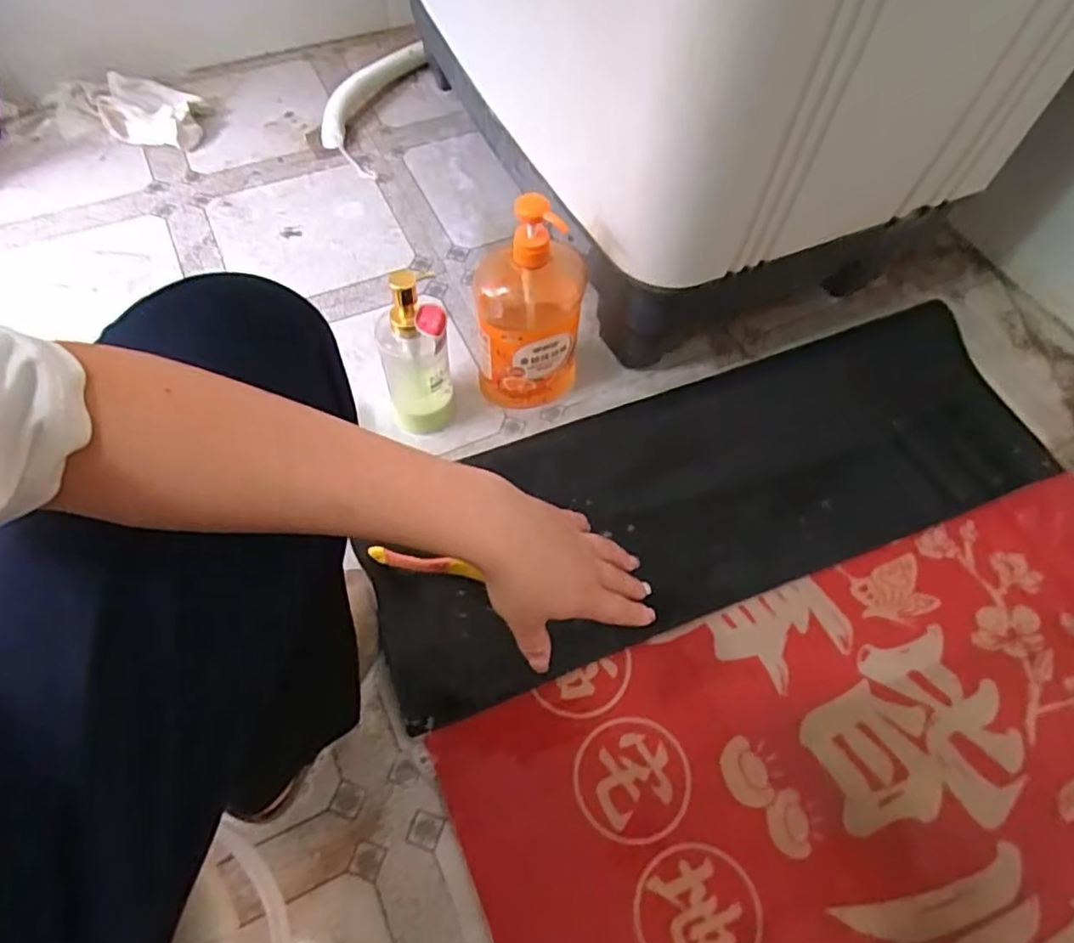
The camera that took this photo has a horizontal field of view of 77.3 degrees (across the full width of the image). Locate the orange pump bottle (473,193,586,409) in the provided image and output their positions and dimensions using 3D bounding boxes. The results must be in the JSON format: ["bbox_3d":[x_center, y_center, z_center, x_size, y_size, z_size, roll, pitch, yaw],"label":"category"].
[{"bbox_3d":[-0.008,-0.178,0.746,0.117,0.275,0.089,0,60,-3],"label":"orange pump bottle"}]

